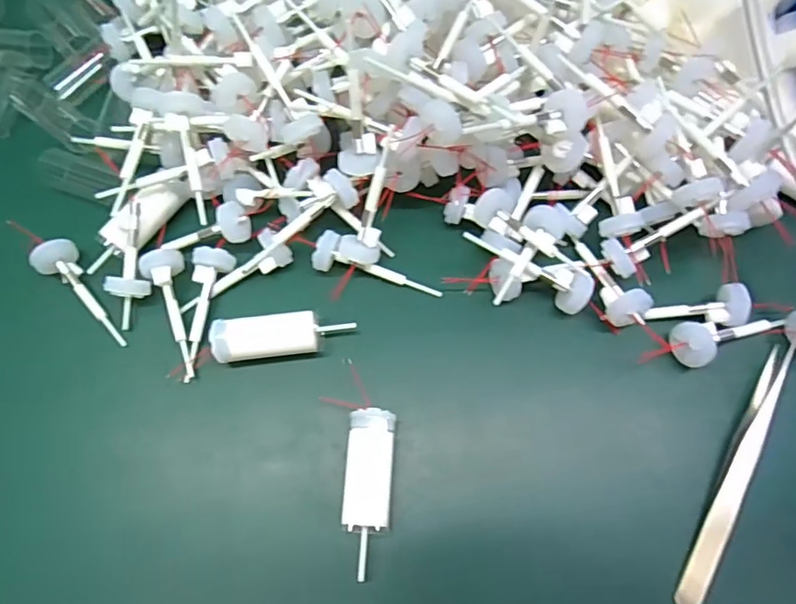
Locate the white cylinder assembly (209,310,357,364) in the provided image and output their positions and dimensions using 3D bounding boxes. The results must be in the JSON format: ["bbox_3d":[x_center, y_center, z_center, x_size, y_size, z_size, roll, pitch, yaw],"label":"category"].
[{"bbox_3d":[-0.056,0.017,0.267,0.065,0.016,0.020,-7,69,-1],"label":"white cylinder assembly"}]

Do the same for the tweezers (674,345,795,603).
[{"bbox_3d":[0.153,0.075,0.243,0.014,0.008,0.128,29,73,11],"label":"tweezers"}]

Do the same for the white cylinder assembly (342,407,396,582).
[{"bbox_3d":[-0.013,0.083,0.245,0.021,0.015,0.067,3,70,2],"label":"white cylinder assembly"}]

